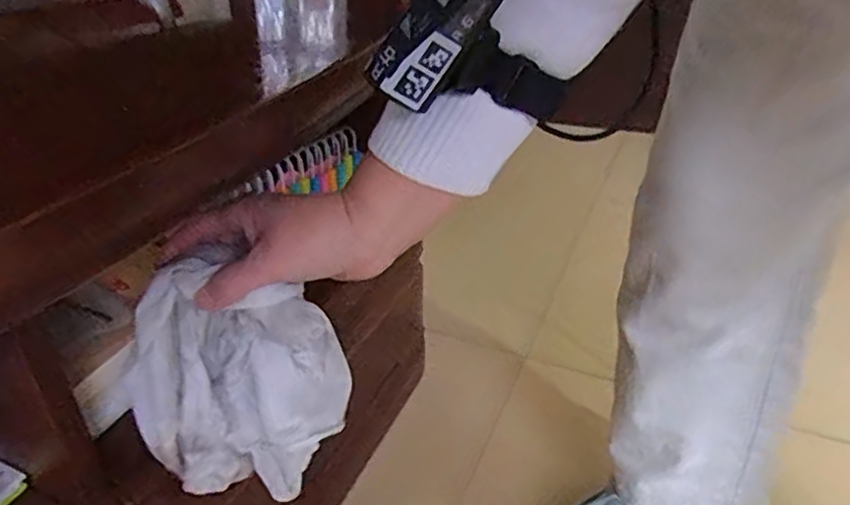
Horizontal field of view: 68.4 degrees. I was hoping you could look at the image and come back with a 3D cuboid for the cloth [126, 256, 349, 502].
[{"bbox_3d":[-0.120,0.082,0.419,0.125,0.168,0.068,-1,34,-3],"label":"cloth"}]

